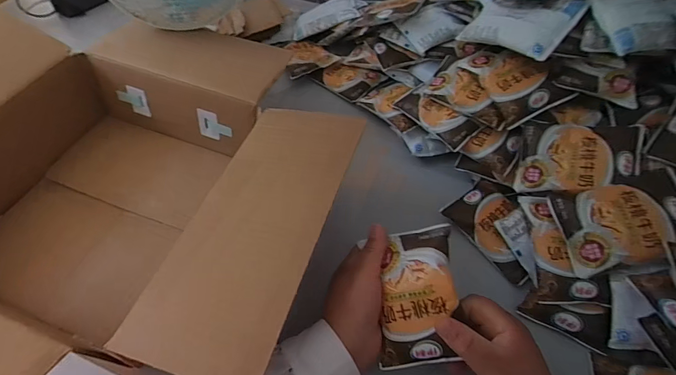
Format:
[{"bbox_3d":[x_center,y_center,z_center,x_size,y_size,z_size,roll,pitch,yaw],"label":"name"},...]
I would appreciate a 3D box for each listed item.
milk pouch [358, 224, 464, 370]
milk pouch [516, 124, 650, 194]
[{"bbox_3d":[0.073,0.104,0.359,0.086,0.023,0.122,-19,68,31],"label":"milk pouch"},{"bbox_3d":[0.298,-0.039,0.465,0.132,0.030,0.094,4,68,22],"label":"milk pouch"}]

